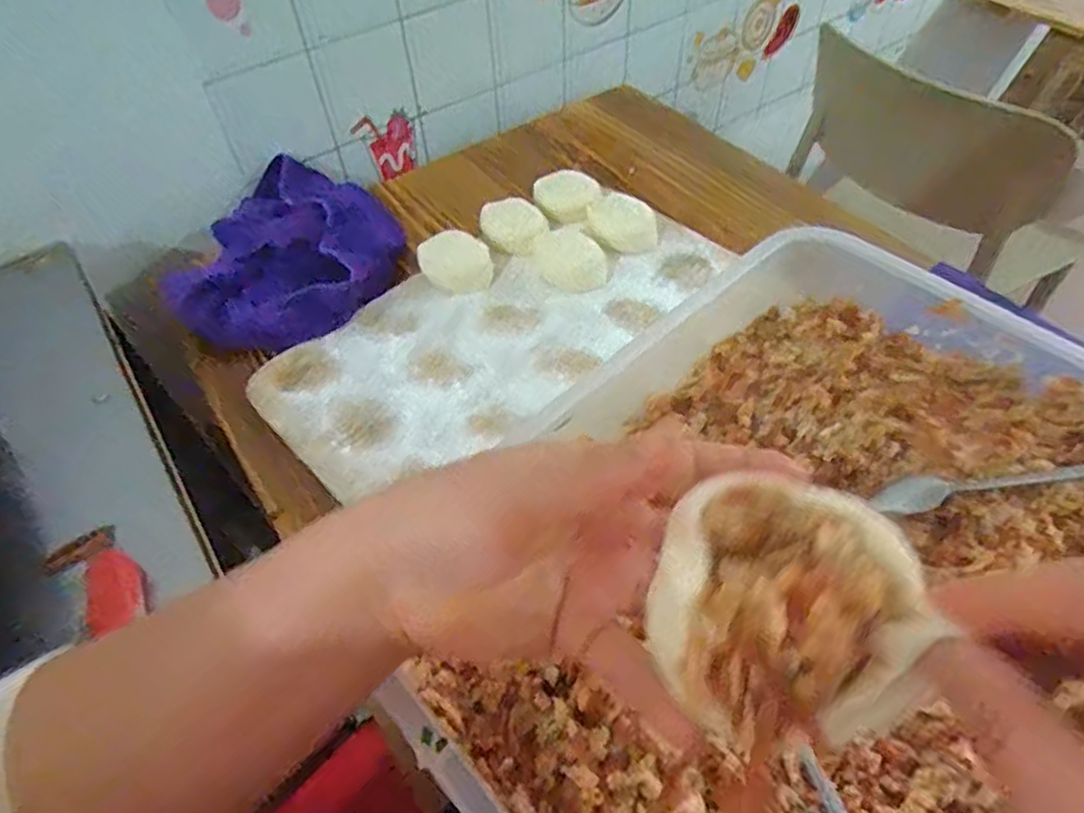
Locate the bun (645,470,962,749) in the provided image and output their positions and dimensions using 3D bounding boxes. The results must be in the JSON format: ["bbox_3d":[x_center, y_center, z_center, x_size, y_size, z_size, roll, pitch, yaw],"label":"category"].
[{"bbox_3d":[0.063,0.050,0.175,0.064,0.027,0.063,-3,53,0],"label":"bun"}]

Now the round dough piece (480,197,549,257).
[{"bbox_3d":[-0.025,-0.165,0.609,0.056,0.019,0.063,-10,53,-5],"label":"round dough piece"}]

